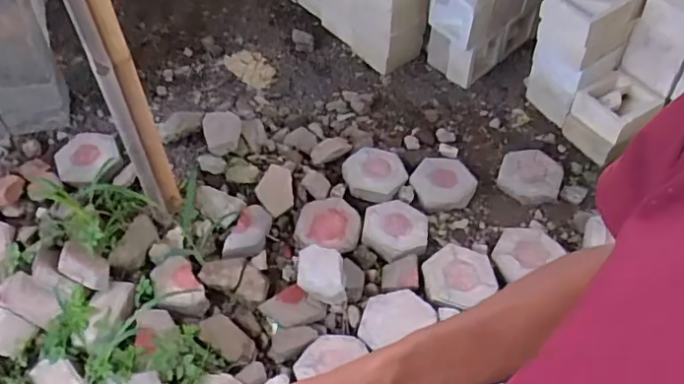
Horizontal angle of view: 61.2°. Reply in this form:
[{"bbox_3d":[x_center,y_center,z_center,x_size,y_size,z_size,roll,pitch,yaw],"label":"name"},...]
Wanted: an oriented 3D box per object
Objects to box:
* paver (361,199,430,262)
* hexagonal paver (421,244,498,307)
[{"bbox_3d":[0.171,0.118,1.839,0.209,0.054,0.220,9,51,7],"label":"paver"},{"bbox_3d":[0.351,0.256,1.725,0.225,0.055,0.192,-36,59,-26],"label":"hexagonal paver"}]

